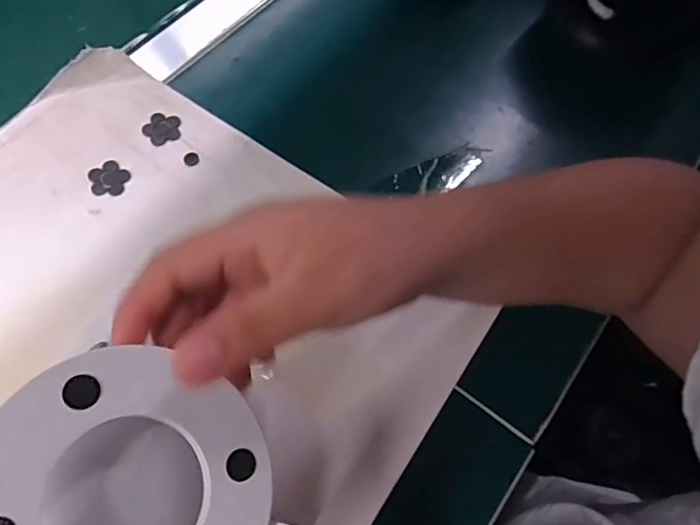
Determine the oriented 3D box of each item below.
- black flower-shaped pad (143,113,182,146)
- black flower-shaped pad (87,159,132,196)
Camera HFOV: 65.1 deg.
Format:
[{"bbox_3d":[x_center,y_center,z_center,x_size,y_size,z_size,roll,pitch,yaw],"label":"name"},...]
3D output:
[{"bbox_3d":[-0.133,-0.094,0.387,0.025,0.004,0.027,-6,64,-8],"label":"black flower-shaped pad"},{"bbox_3d":[-0.162,-0.056,0.368,0.026,0.004,0.025,40,67,14],"label":"black flower-shaped pad"}]

